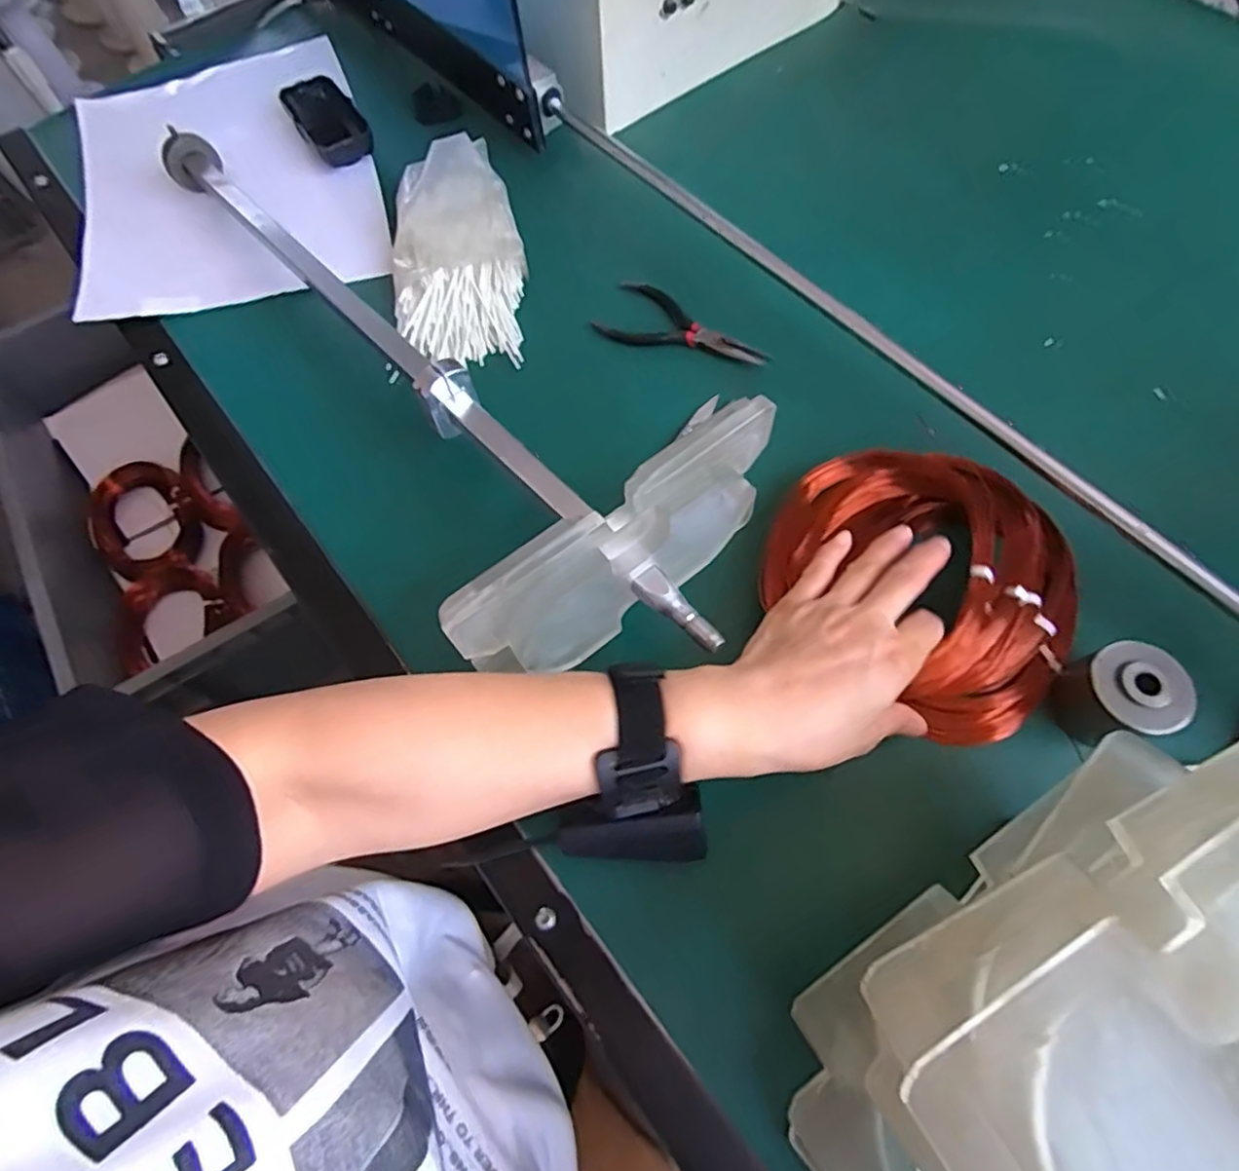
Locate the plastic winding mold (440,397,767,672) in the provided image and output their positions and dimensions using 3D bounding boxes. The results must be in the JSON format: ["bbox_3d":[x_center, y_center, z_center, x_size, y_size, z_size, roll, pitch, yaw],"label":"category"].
[{"bbox_3d":[0.003,-0.015,0.339,0.185,0.093,0.037,-37,69,-14],"label":"plastic winding mold"}]

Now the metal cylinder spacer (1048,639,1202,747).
[{"bbox_3d":[0.259,0.058,0.342,0.050,0.042,0.047,-1,65,2],"label":"metal cylinder spacer"}]

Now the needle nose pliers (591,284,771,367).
[{"bbox_3d":[0.051,-0.194,0.490,0.127,0.012,0.064,18,67,10],"label":"needle nose pliers"}]

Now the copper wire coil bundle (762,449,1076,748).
[{"bbox_3d":[0.181,-0.014,0.380,0.174,0.049,0.149,40,71,18],"label":"copper wire coil bundle"}]

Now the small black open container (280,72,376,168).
[{"bbox_3d":[-0.271,-0.430,0.607,0.055,0.025,0.103,-26,67,-10],"label":"small black open container"}]

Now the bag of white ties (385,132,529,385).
[{"bbox_3d":[-0.128,-0.264,0.514,0.104,0.038,0.216,-3,65,1],"label":"bag of white ties"}]

